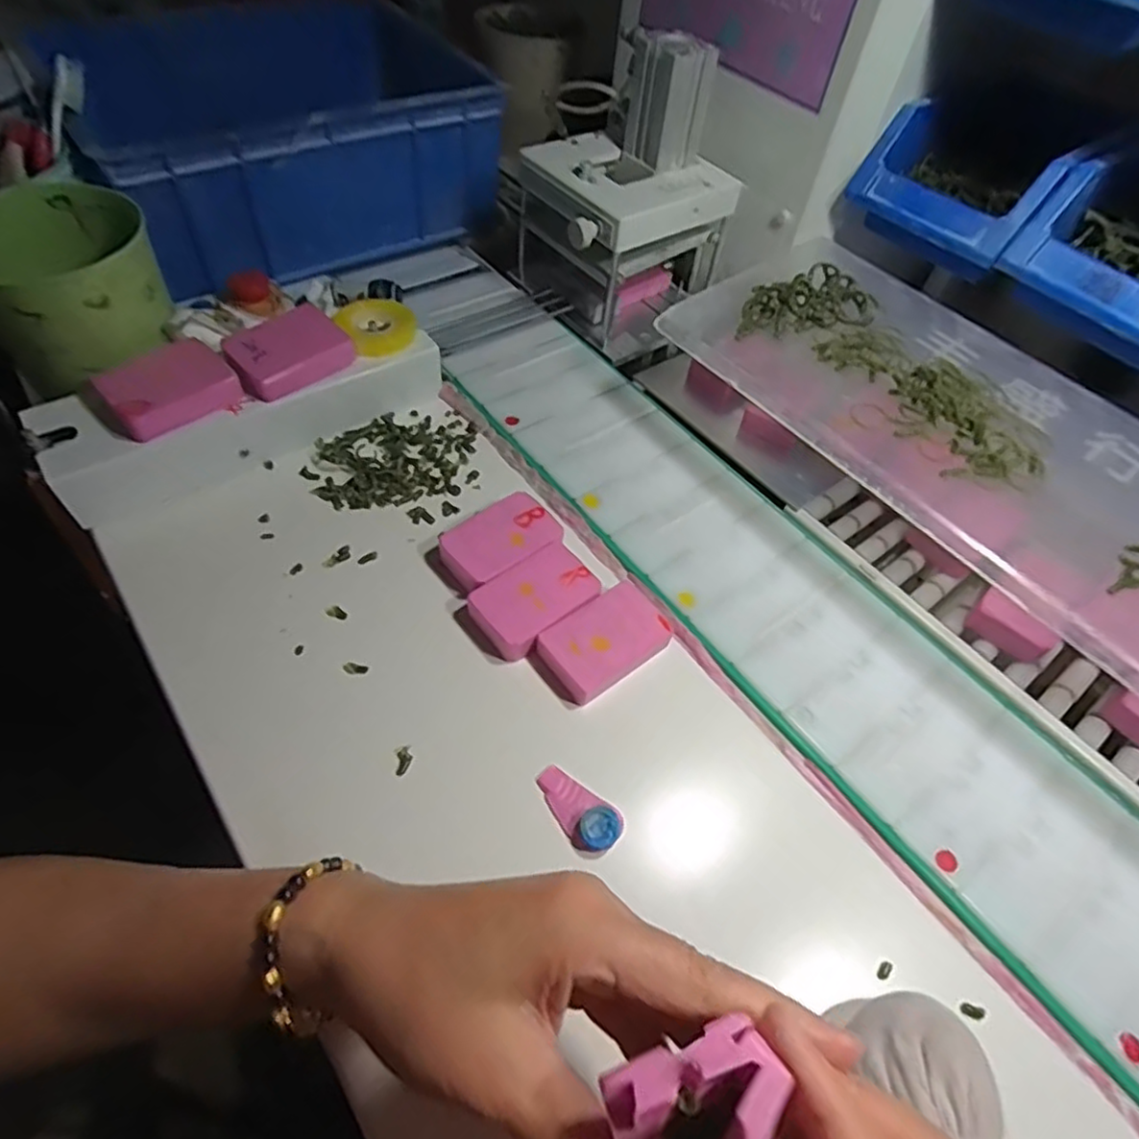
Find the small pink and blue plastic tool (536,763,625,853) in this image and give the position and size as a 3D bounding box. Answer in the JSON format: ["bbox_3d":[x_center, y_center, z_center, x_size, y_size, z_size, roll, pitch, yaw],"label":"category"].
[{"bbox_3d":[0.003,0.121,0.333,0.049,0.012,0.025,32,58,18],"label":"small pink and blue plastic tool"}]

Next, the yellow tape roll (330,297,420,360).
[{"bbox_3d":[-0.142,-0.180,0.481,0.054,0.016,0.062,-28,60,-22],"label":"yellow tape roll"}]

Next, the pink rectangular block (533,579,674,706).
[{"bbox_3d":[0.021,0.040,0.381,0.071,0.013,0.046,-33,62,-24],"label":"pink rectangular block"}]

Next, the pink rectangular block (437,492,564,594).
[{"bbox_3d":[-0.044,-0.017,0.419,0.073,0.021,0.051,-31,62,-24],"label":"pink rectangular block"}]

